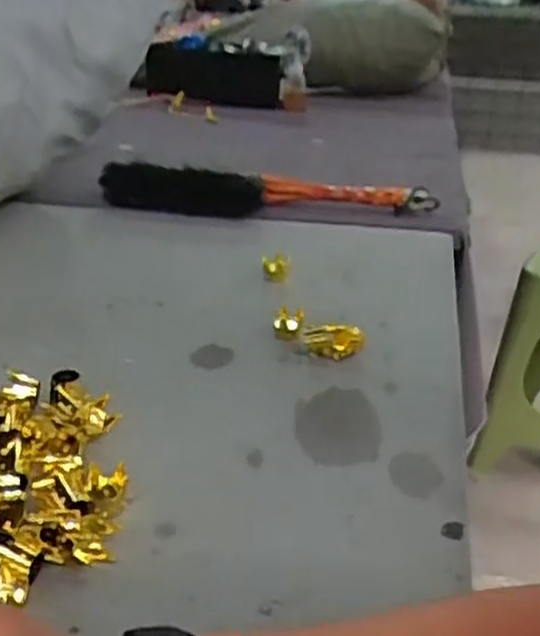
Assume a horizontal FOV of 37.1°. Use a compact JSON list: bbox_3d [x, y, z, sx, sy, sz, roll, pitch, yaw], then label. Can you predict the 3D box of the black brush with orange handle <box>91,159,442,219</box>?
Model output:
[{"bbox_3d":[-0.004,-0.154,0.987,0.411,0.047,0.064,2,24,0],"label":"black brush with orange handle"}]

